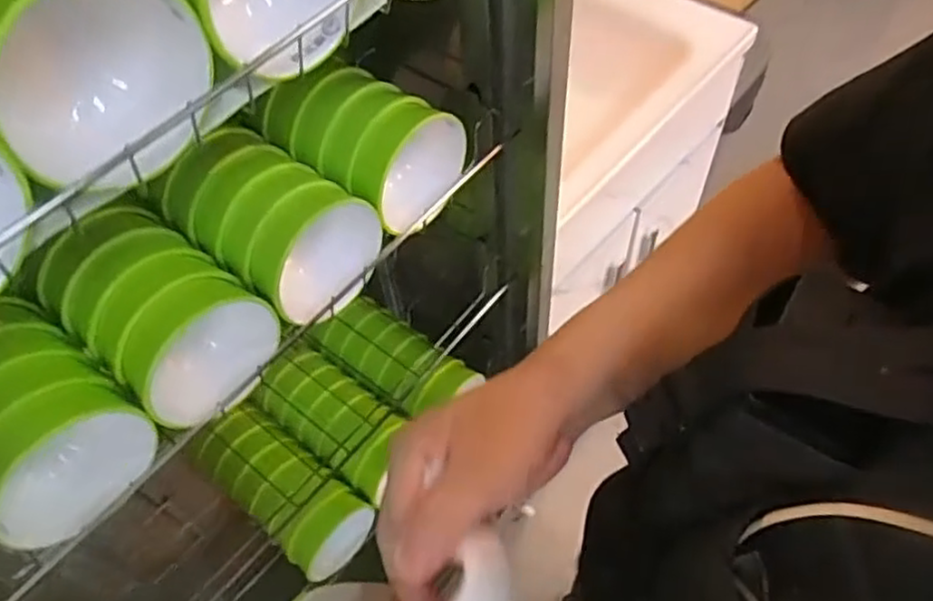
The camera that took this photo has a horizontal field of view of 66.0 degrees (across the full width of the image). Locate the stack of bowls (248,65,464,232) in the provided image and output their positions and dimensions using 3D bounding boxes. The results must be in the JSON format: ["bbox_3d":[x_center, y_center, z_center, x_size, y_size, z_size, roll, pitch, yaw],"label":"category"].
[{"bbox_3d":[-0.093,-0.137,0.629,0.144,0.103,0.104,30,63,22],"label":"stack of bowls"}]

